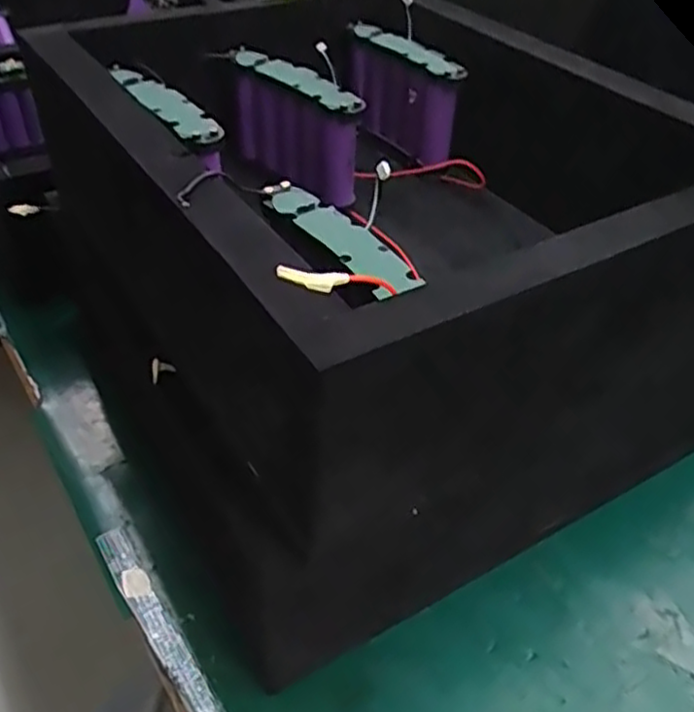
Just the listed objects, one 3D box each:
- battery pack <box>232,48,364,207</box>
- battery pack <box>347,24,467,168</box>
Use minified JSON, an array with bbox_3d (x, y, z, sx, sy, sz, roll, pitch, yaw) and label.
[{"bbox_3d":[-0.034,-0.152,0.468,0.025,0.073,0.105,-31,51,-33],"label":"battery pack"},{"bbox_3d":[0.040,-0.191,0.511,0.023,0.070,0.103,-23,47,-26],"label":"battery pack"}]

